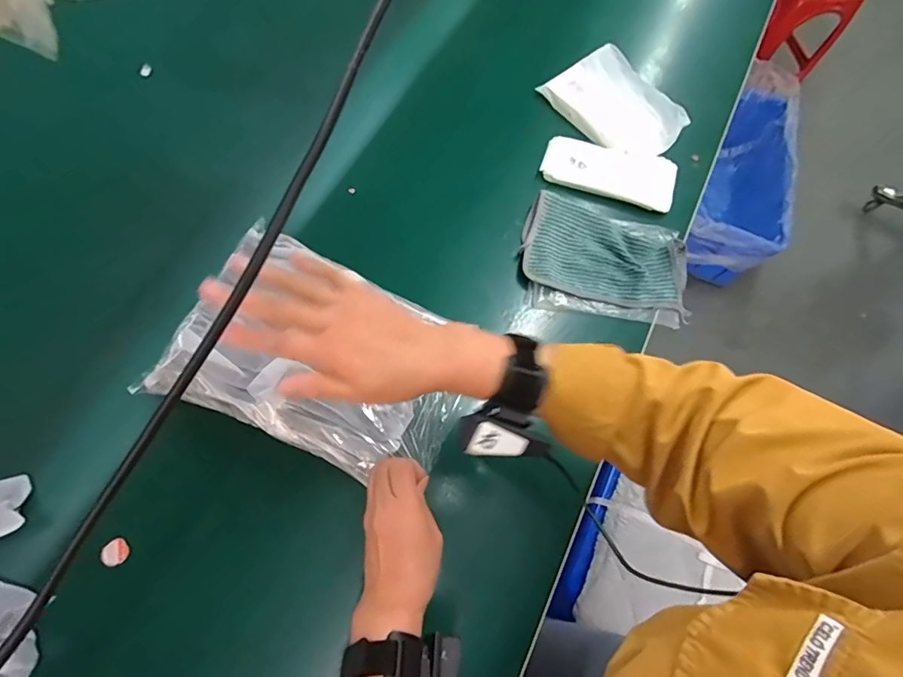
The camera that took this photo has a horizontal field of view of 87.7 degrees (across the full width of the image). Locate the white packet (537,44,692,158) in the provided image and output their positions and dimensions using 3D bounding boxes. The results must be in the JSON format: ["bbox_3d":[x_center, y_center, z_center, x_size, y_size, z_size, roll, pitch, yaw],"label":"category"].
[{"bbox_3d":[0.254,-0.356,0.713,0.151,0.018,0.187,-36,79,-17],"label":"white packet"}]

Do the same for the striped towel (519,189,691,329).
[{"bbox_3d":[0.206,-0.104,0.627,0.220,0.019,0.157,11,70,-3],"label":"striped towel"}]

